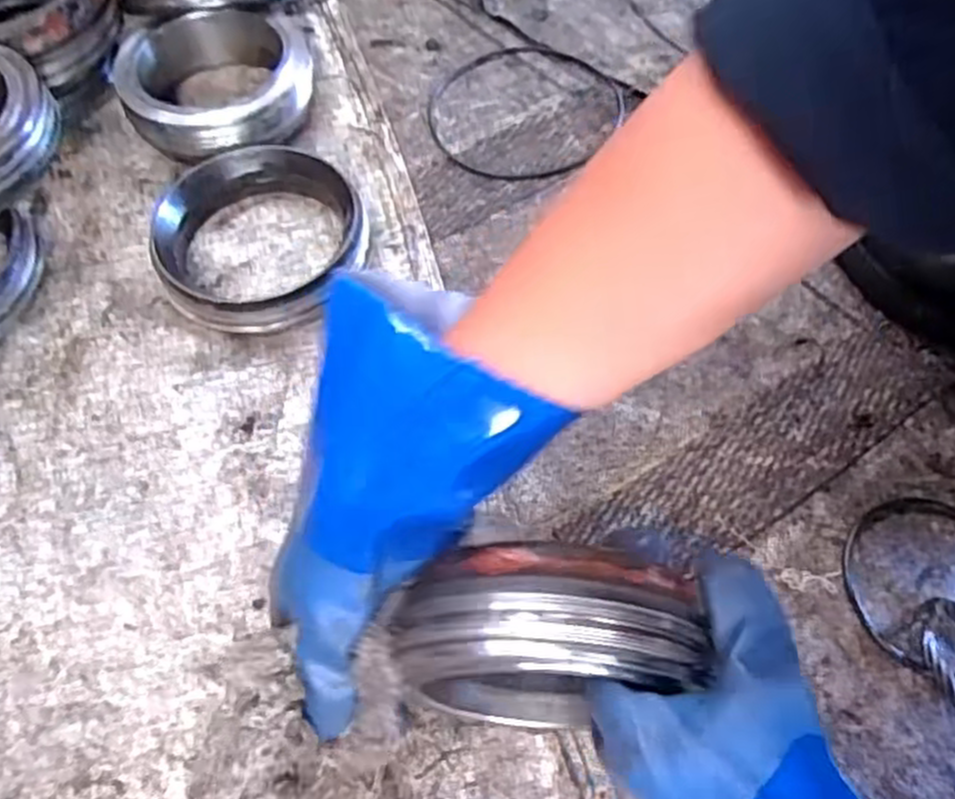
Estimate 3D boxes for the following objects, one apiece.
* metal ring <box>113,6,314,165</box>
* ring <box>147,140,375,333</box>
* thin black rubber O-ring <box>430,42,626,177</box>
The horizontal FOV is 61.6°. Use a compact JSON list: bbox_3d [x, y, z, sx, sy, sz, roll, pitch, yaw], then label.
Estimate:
[{"bbox_3d":[-0.219,-0.257,0.667,0.137,0.062,0.137,0,59,0],"label":"metal ring"},{"bbox_3d":[-0.158,-0.122,0.600,0.150,0.043,0.156,0,59,0],"label":"ring"},{"bbox_3d":[0.037,-0.254,0.695,0.152,0.004,0.175,29,63,16],"label":"thin black rubber O-ring"}]

